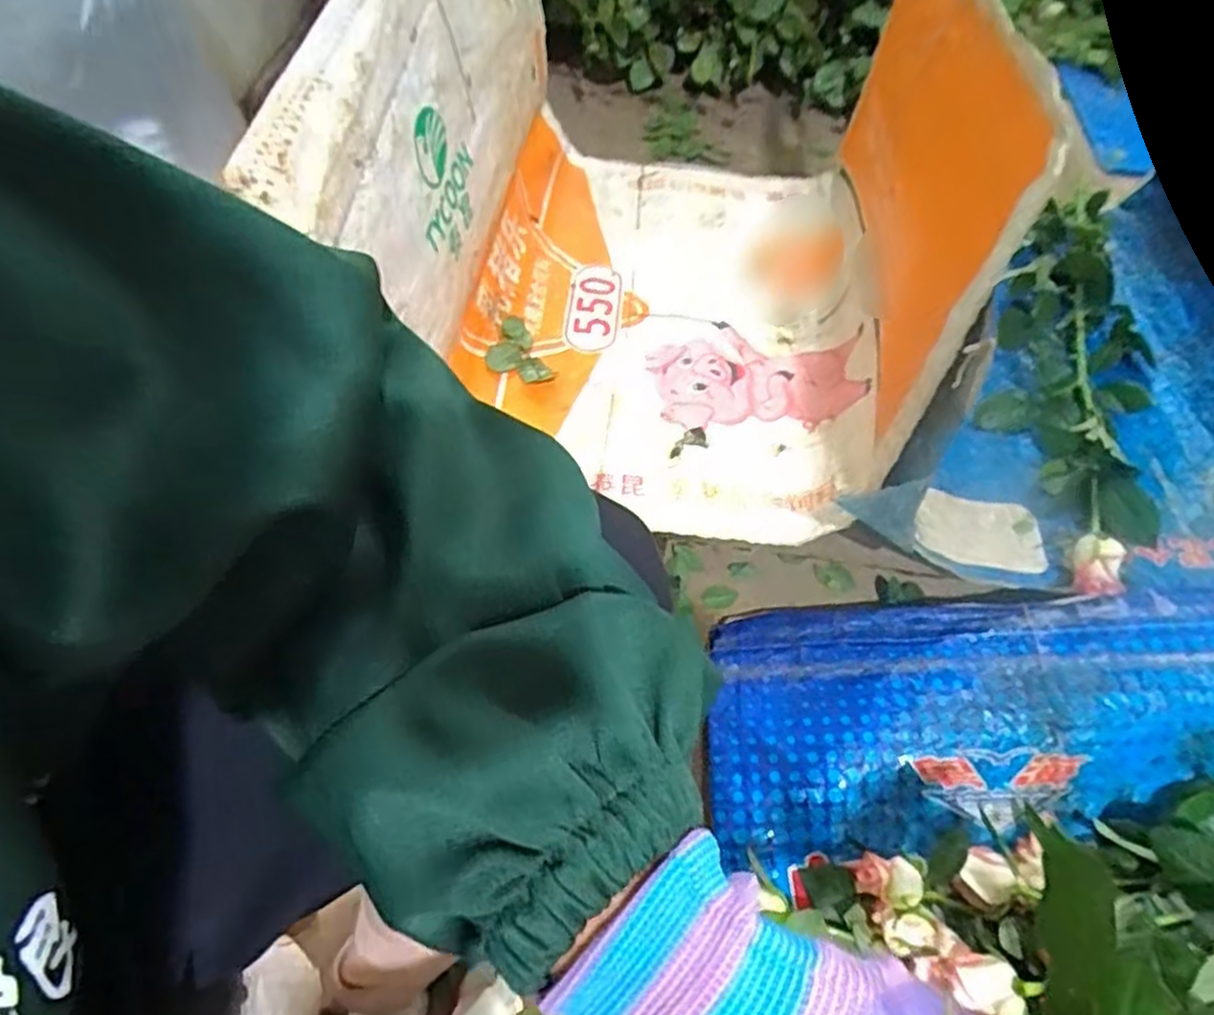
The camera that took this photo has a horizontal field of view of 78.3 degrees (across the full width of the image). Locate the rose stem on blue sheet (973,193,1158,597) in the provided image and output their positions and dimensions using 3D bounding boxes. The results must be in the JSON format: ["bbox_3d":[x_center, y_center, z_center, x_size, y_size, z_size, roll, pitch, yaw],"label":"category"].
[{"bbox_3d":[0.515,-0.170,0.828,0.167,0.055,0.618,21,57,10],"label":"rose stem on blue sheet"}]

